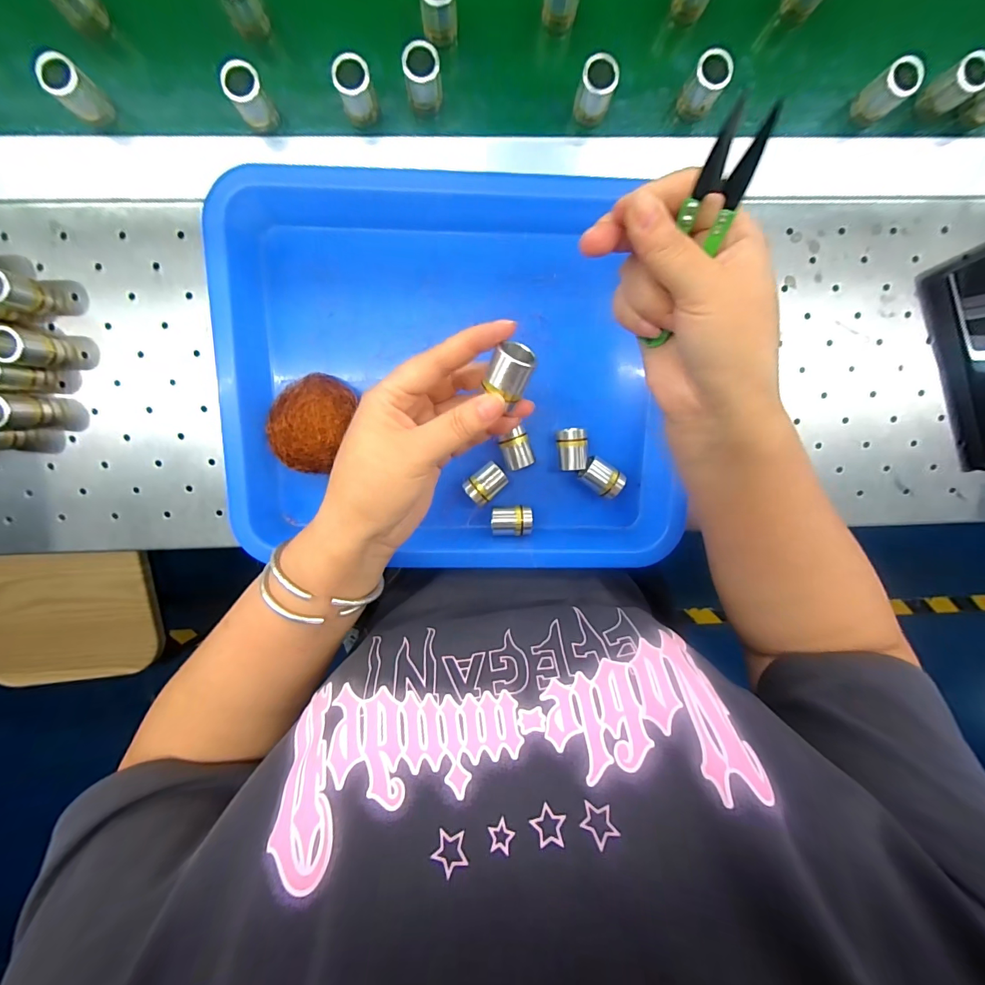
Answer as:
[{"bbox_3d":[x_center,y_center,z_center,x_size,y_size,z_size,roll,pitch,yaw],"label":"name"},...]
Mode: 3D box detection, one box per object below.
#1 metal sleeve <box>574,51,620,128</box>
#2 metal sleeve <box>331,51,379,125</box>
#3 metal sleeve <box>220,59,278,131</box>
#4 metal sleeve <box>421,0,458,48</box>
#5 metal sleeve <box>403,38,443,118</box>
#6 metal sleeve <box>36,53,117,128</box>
[{"bbox_3d":[0.068,-0.265,0.277,0.022,0.033,0.020,0,99,-2],"label":"metal sleeve"},{"bbox_3d":[-0.088,-0.259,0.273,0.022,0.037,0.022,0,99,-2],"label":"metal sleeve"},{"bbox_3d":[-0.155,-0.255,0.271,0.022,0.035,0.022,0,99,-2],"label":"metal sleeve"},{"bbox_3d":[-0.034,-0.312,0.270,0.022,0.037,0.020,-1,99,-2],"label":"metal sleeve"},{"bbox_3d":[-0.045,-0.269,0.275,0.022,0.037,0.021,-11,99,0],"label":"metal sleeve"},{"bbox_3d":[-0.263,-0.254,0.266,0.018,0.032,0.022,41,95,-8],"label":"metal sleeve"}]

